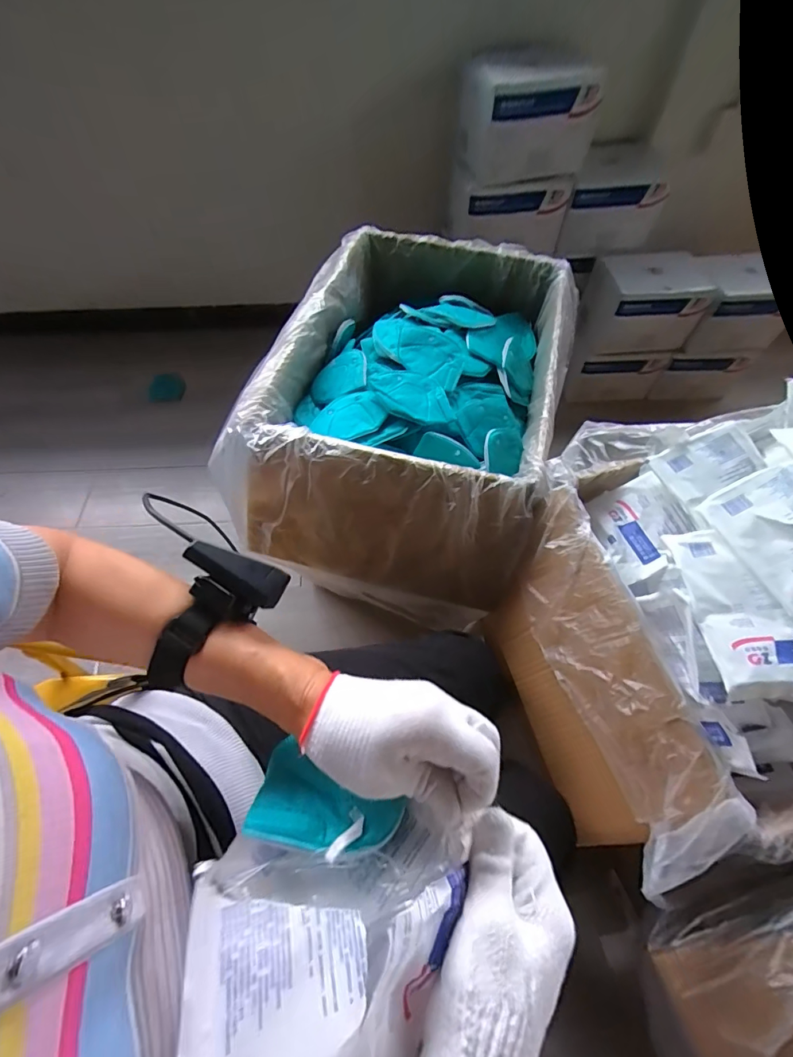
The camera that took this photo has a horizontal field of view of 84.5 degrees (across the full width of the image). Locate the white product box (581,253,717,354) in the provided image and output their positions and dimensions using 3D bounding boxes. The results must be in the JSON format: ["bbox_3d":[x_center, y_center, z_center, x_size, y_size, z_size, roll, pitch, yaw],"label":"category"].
[{"bbox_3d":[0.687,-0.646,1.246,0.283,0.178,0.204,-5,60,-4],"label":"white product box"}]

